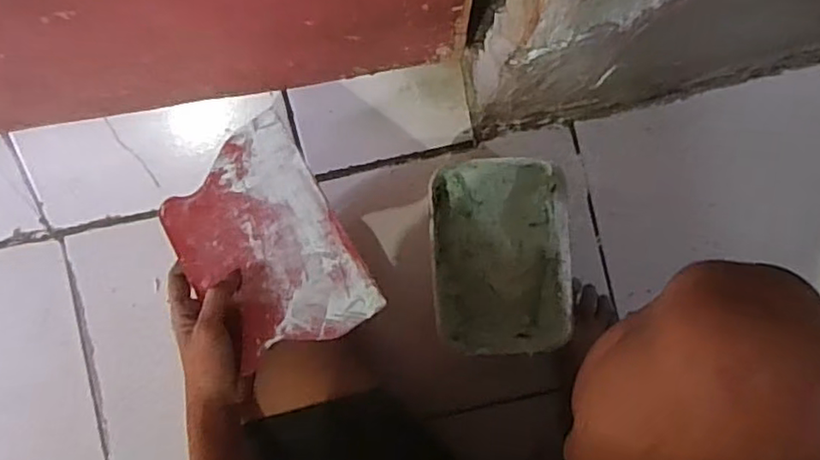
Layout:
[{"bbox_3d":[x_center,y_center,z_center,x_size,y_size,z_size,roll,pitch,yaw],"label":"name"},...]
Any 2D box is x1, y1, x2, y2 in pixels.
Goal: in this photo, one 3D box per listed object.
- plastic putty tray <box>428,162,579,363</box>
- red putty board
[{"bbox_3d":[0.095,0.031,0.670,0.138,0.082,0.204,-2,89,1],"label":"plastic putty tray"},{"bbox_3d":[-0.129,0.013,0.549,0.141,0.009,0.208,-34,73,7],"label":"red putty board"}]

